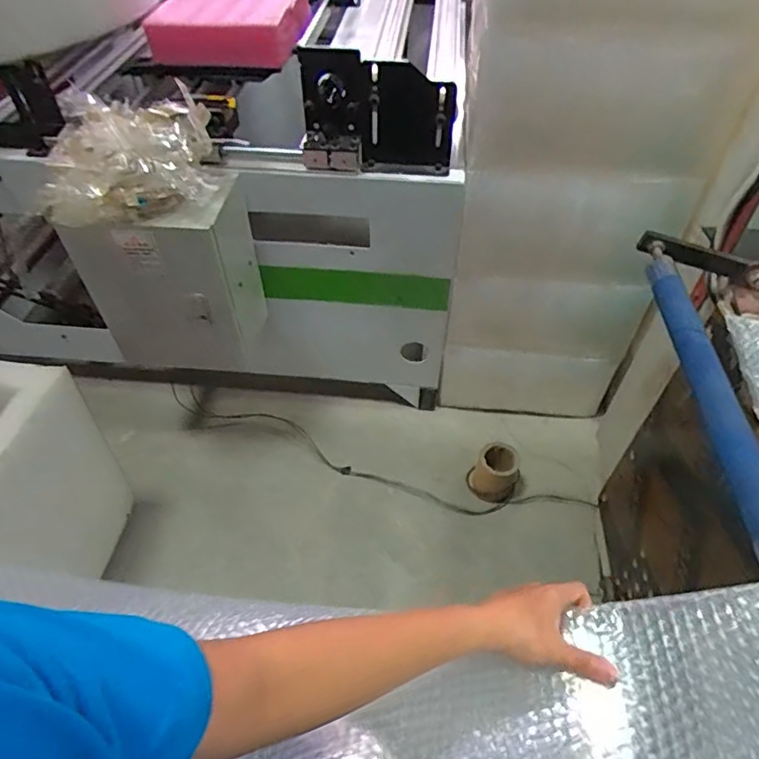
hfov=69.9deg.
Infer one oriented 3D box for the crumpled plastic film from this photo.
[{"bbox_3d":[-0.453,-0.391,0.968,0.324,0.159,0.207,-9,50,-7],"label":"crumpled plastic film"}]

